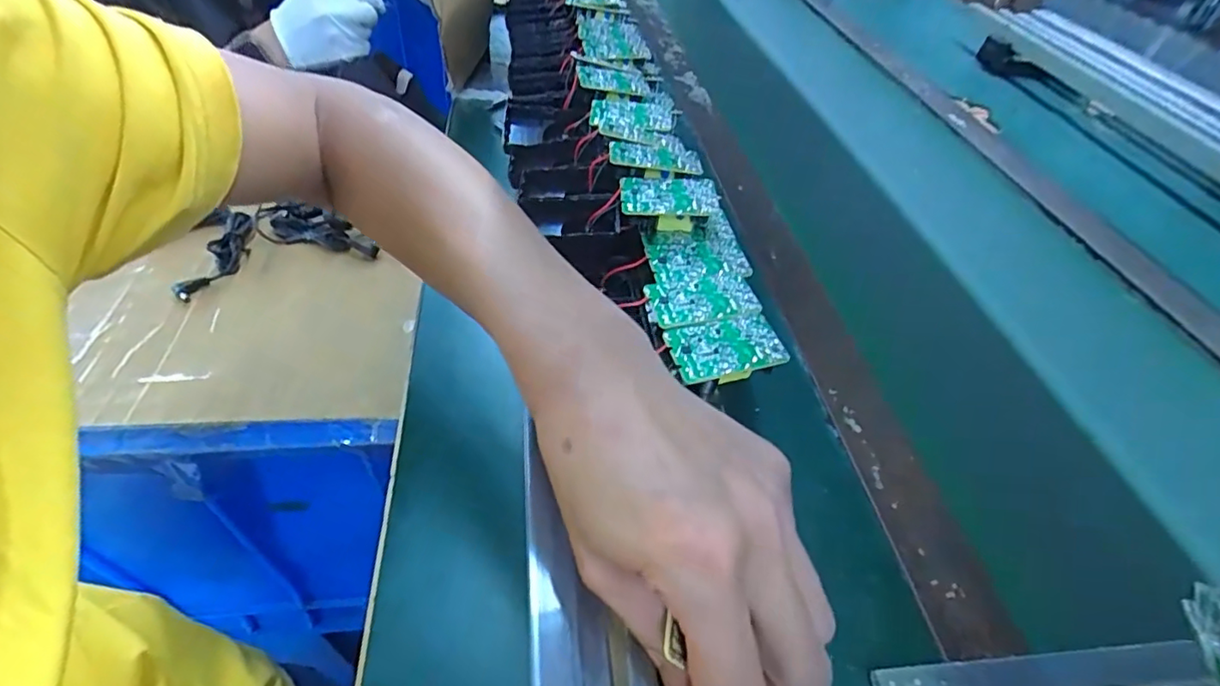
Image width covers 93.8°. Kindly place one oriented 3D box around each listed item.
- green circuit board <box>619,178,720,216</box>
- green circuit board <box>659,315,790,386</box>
[{"bbox_3d":[0.041,-0.098,0.382,0.066,0.009,0.034,3,46,-3],"label":"green circuit board"},{"bbox_3d":[0.064,0.002,0.321,0.061,0.004,0.035,-12,56,-13],"label":"green circuit board"}]

